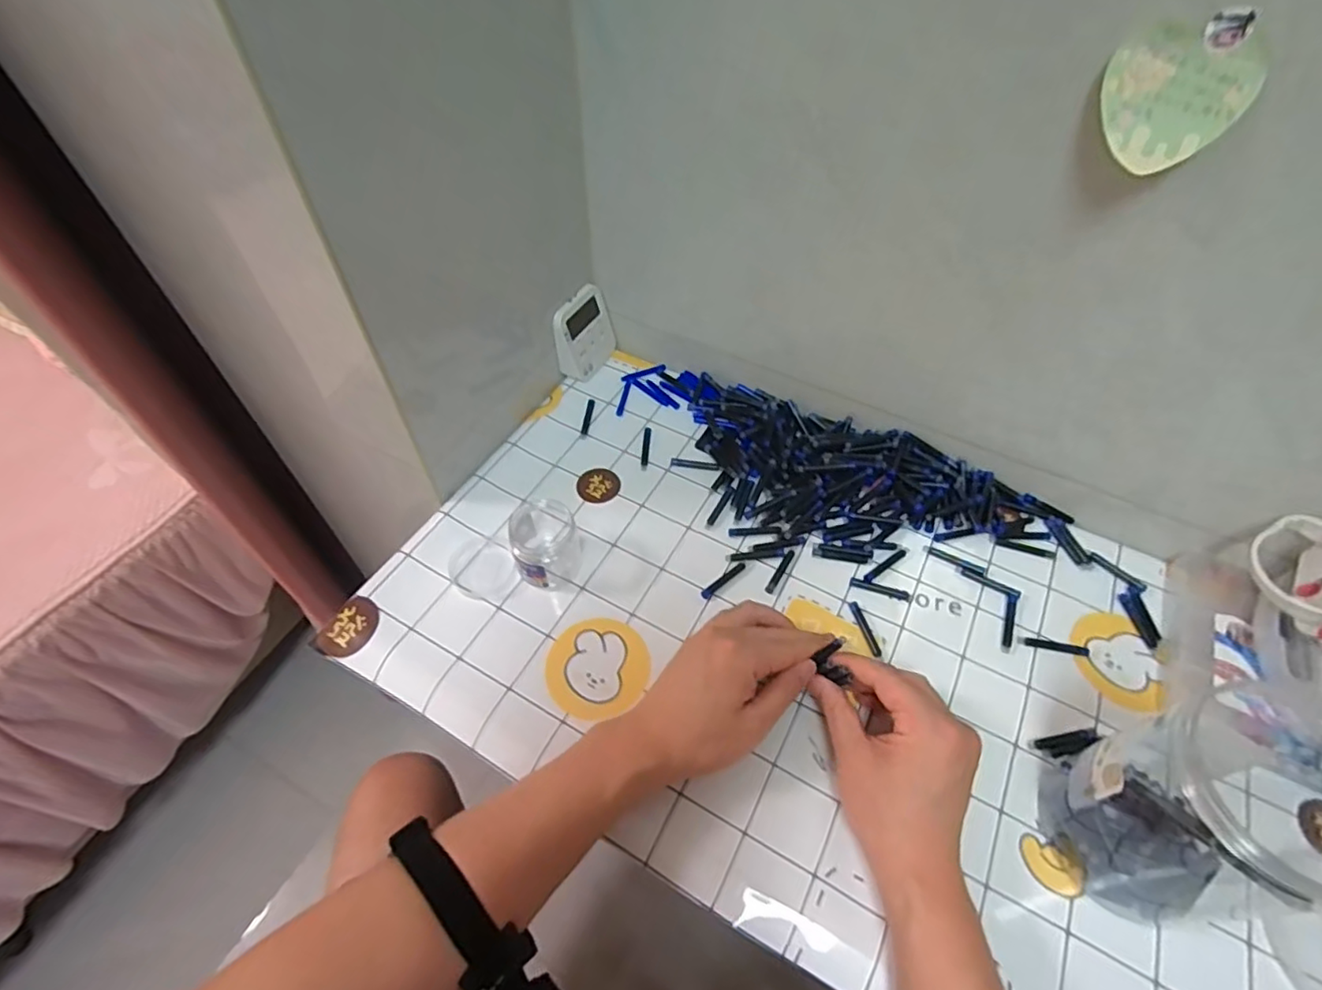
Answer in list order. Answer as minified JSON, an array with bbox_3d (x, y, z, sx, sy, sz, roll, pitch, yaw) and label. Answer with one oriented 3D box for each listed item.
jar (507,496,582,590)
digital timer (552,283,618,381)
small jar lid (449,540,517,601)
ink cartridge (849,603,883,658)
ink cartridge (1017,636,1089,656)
[{"bbox_3d":[-0.094,0.035,0.503,0.054,0.045,0.070,-11,55,-9],"label":"jar"},{"bbox_3d":[-0.080,-0.167,0.649,0.035,0.076,0.074,21,56,14],"label":"digital timer"},{"bbox_3d":[-0.148,0.061,0.517,0.049,0.009,0.055,-38,63,-25],"label":"small jar lid"},{"bbox_3d":[0.163,0.106,0.495,0.009,0.004,0.046,-12,55,-9],"label":"ink cartridge"},{"bbox_3d":[0.308,0.118,0.488,0.052,0.004,0.007,10,54,6],"label":"ink cartridge"}]

